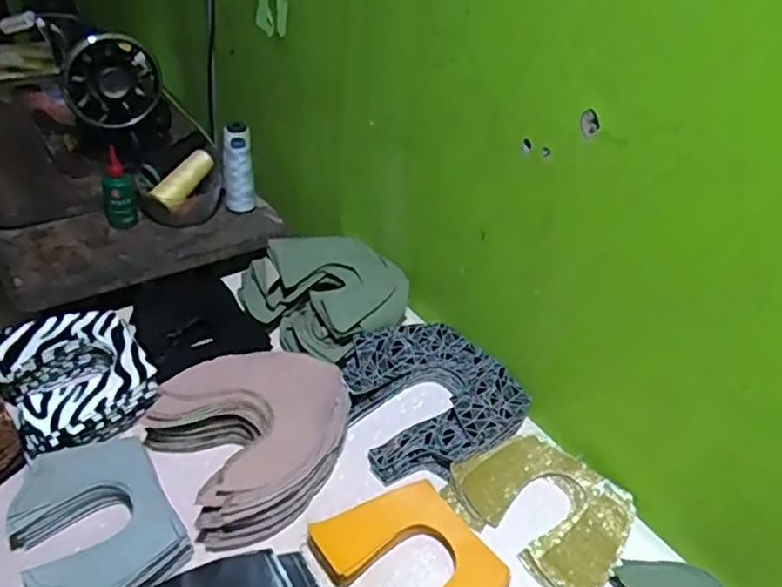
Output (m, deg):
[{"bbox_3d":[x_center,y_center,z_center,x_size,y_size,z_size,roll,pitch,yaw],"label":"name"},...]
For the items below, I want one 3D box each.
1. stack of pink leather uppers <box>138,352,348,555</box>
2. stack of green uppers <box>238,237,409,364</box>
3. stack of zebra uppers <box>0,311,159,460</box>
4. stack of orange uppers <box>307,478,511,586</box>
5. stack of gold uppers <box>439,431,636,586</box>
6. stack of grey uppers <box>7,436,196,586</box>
[{"bbox_3d":[-0.131,0.138,0.651,0.178,0.057,0.176,-20,46,-31],"label":"stack of pink leather uppers"},{"bbox_3d":[-0.071,-0.006,0.811,0.186,0.064,0.174,-20,46,-31],"label":"stack of green uppers"},{"bbox_3d":[-0.325,0.090,0.681,0.137,0.054,0.157,-22,47,-32],"label":"stack of zebra uppers"},{"bbox_3d":[0.020,0.236,0.564,0.120,0.023,0.153,-22,47,-32],"label":"stack of orange uppers"},{"bbox_3d":[0.151,0.205,0.641,0.162,0.015,0.136,33,45,29],"label":"stack of gold uppers"},{"bbox_3d":[-0.259,0.200,0.570,0.121,0.035,0.161,-22,47,-32],"label":"stack of grey uppers"}]

